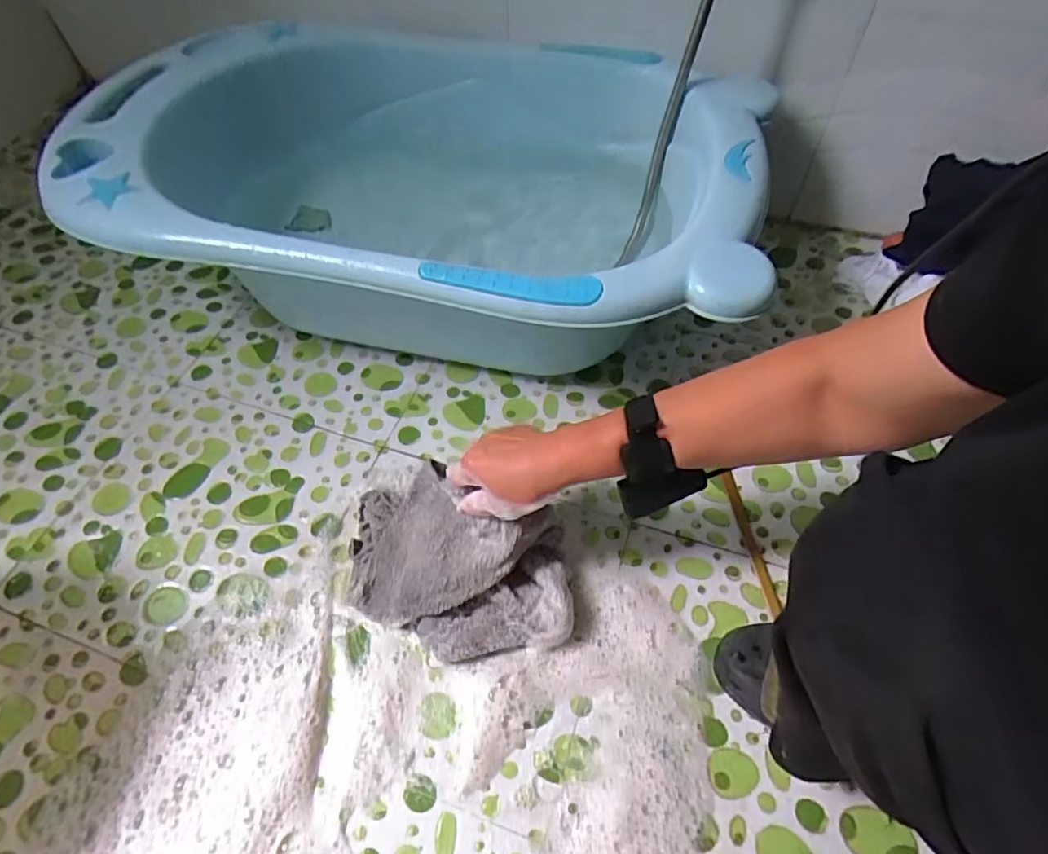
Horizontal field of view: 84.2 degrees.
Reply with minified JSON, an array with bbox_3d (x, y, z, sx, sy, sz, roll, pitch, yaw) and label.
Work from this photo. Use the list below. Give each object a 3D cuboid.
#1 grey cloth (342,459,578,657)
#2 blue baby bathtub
[{"bbox_3d":[-0.066,0.129,0.555,0.245,0.073,0.152,25,60,17],"label":"grey cloth"},{"bbox_3d":[-0.119,-0.276,0.733,0.754,0.226,0.458,10,57,8],"label":"blue baby bathtub"}]

